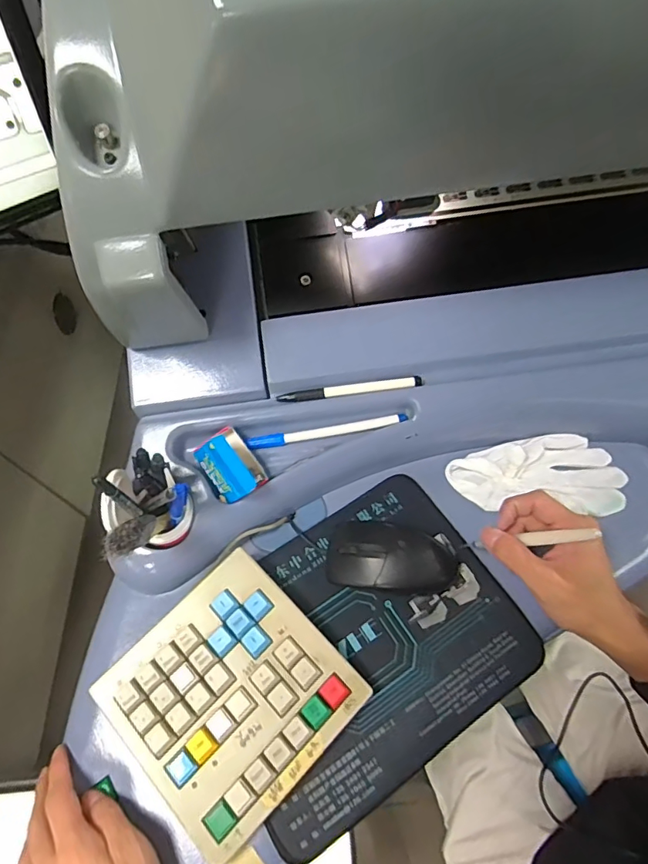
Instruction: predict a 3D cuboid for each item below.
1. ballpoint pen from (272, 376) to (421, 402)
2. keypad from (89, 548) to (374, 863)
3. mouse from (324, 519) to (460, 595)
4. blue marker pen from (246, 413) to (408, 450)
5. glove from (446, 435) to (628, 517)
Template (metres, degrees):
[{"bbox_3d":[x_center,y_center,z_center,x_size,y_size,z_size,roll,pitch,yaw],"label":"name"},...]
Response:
[{"bbox_3d":[0.023,-0.039,0.453,0.128,0.008,0.013,-6,60,1],"label":"ballpoint pen"},{"bbox_3d":[-0.071,0.200,0.386,0.153,0.036,0.153,-42,66,-18],"label":"keypad"},{"bbox_3d":[0.058,0.109,0.430,0.111,0.037,0.058,10,62,10],"label":"mouse"},{"bbox_3d":[0.003,0.000,0.454,0.144,0.009,0.012,-8,60,0],"label":"blue marker pen"},{"bbox_3d":[0.198,0.036,0.467,0.155,0.025,0.073,2,61,6],"label":"glove"}]

